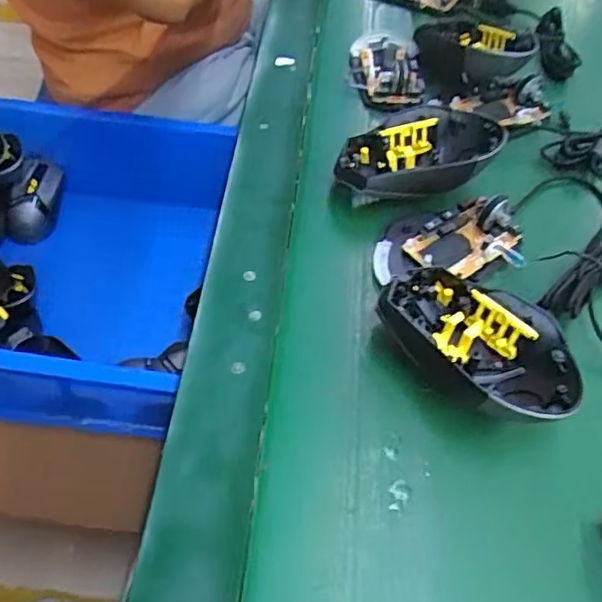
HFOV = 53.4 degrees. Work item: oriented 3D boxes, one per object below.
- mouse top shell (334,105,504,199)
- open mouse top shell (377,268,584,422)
[{"bbox_3d":[0.083,-0.102,0.437,0.113,0.051,0.064,-6,54,-10],"label":"mouse top shell"},{"bbox_3d":[0.103,0.026,0.346,0.109,0.044,0.064,37,59,20],"label":"open mouse top shell"}]

